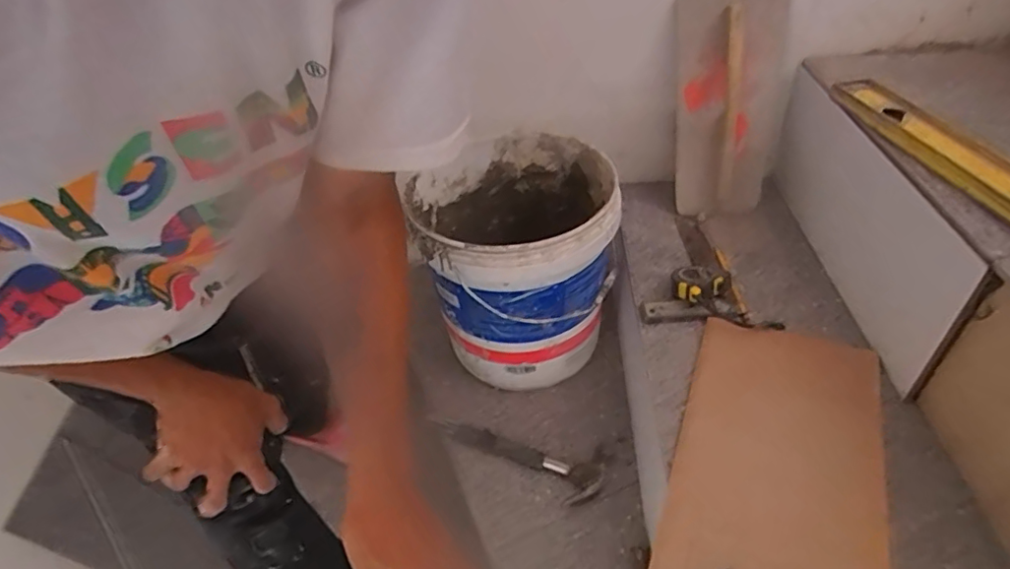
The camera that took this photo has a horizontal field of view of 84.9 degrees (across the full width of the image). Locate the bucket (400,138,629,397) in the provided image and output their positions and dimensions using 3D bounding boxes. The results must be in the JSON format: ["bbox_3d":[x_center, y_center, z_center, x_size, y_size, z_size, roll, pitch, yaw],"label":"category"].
[{"bbox_3d":[0.020,-0.046,0.882,0.273,0.288,0.321,-18,43,-13],"label":"bucket"}]

